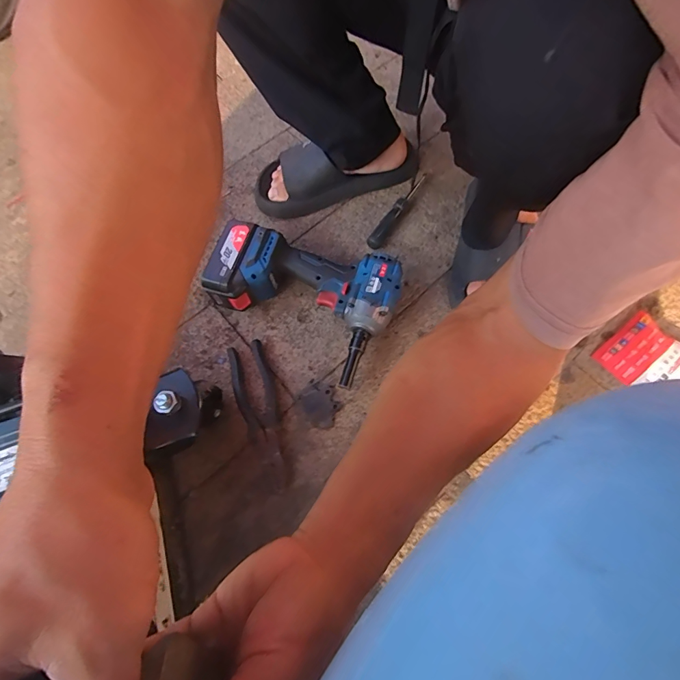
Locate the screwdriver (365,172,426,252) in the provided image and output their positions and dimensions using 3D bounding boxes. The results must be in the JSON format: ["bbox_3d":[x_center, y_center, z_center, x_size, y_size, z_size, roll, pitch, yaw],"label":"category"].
[{"bbox_3d":[0.089,-0.205,0.613,0.021,0.019,0.161,28,71,15],"label":"screwdriver"}]

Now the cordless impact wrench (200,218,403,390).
[{"bbox_3d":[-0.054,-0.071,0.543,0.257,0.065,0.166,29,72,15],"label":"cordless impact wrench"}]

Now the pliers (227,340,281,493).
[{"bbox_3d":[-0.103,0.087,0.504,0.048,0.020,0.189,-18,67,-4],"label":"pliers"}]

